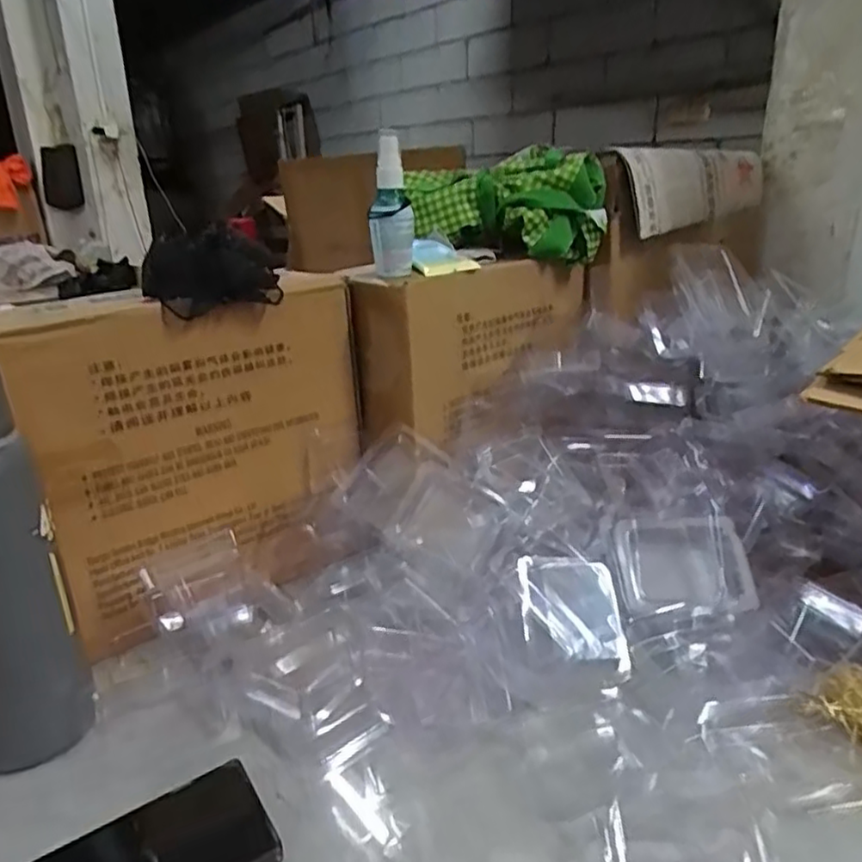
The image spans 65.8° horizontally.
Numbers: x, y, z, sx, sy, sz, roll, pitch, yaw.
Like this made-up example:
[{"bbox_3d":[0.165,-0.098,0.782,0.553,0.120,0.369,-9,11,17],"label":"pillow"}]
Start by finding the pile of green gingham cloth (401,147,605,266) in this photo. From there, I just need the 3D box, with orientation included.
[{"bbox_3d":[0.077,-0.233,0.693,0.201,0.095,0.081,5,21,17],"label":"pile of green gingham cloth"}]

